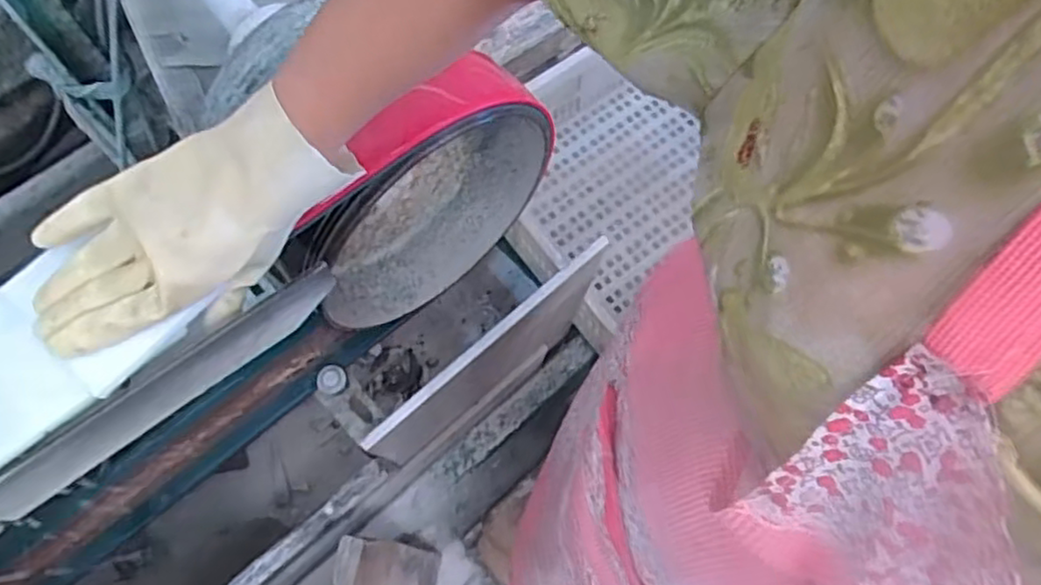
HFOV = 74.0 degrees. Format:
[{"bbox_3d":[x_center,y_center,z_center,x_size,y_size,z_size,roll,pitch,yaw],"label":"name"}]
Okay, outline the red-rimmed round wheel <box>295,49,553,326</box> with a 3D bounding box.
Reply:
[{"bbox_3d":[-0.086,-0.093,0.654,0.272,0.253,0.083,-40,74,-14],"label":"red-rimmed round wheel"}]

